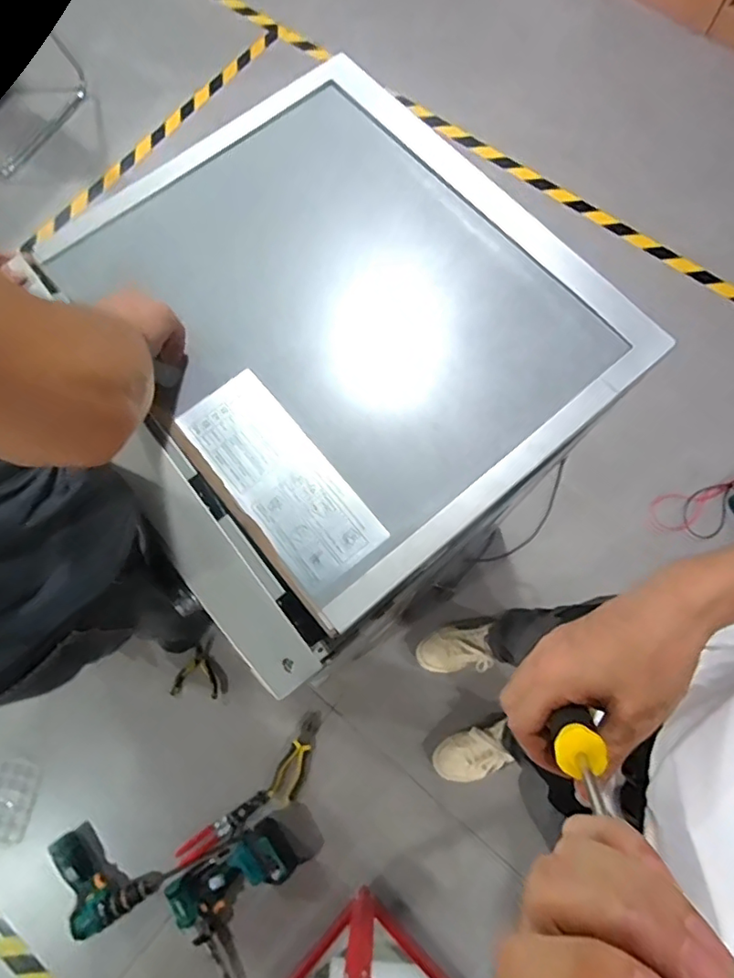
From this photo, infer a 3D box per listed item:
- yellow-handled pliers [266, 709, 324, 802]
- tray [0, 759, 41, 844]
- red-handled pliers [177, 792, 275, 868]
[{"bbox_3d":[-0.155,0.625,1.271,0.063,0.019,0.200,27,75,9],"label":"yellow-handled pliers"},{"bbox_3d":[-0.784,0.687,1.193,0.092,0.021,0.164,11,73,5],"label":"tray"},{"bbox_3d":[-0.304,0.722,1.161,0.213,0.016,0.041,-32,75,-8],"label":"red-handled pliers"}]

